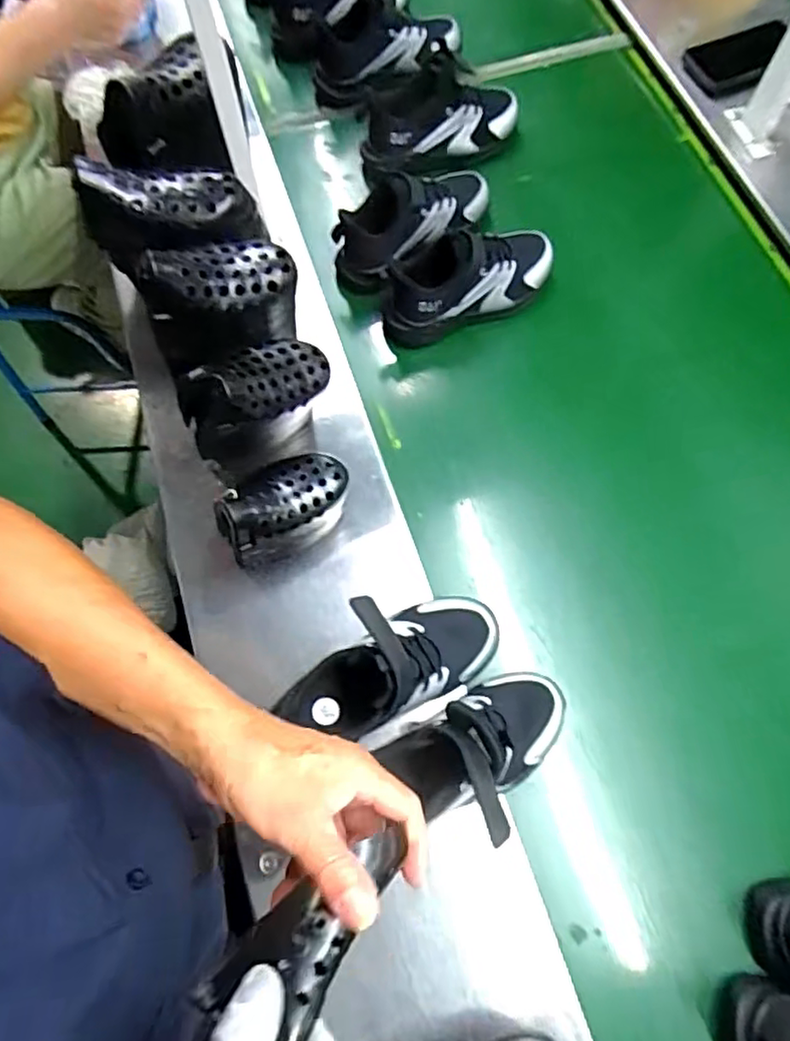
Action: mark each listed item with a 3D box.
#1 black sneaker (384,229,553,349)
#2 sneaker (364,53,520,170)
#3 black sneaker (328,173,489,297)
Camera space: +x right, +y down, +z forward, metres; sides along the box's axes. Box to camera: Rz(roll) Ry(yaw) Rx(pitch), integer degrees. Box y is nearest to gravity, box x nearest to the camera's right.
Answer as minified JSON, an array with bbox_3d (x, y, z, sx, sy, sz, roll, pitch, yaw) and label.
[{"bbox_3d":[0.091,-0.289,0.719,0.212,0.099,0.074,-27,72,-8],"label":"black sneaker"},{"bbox_3d":[0.060,-0.537,0.813,0.210,0.105,0.084,-5,71,-1],"label":"sneaker"},{"bbox_3d":[0.027,-0.373,0.760,0.215,0.099,0.086,-43,75,-13],"label":"black sneaker"}]

